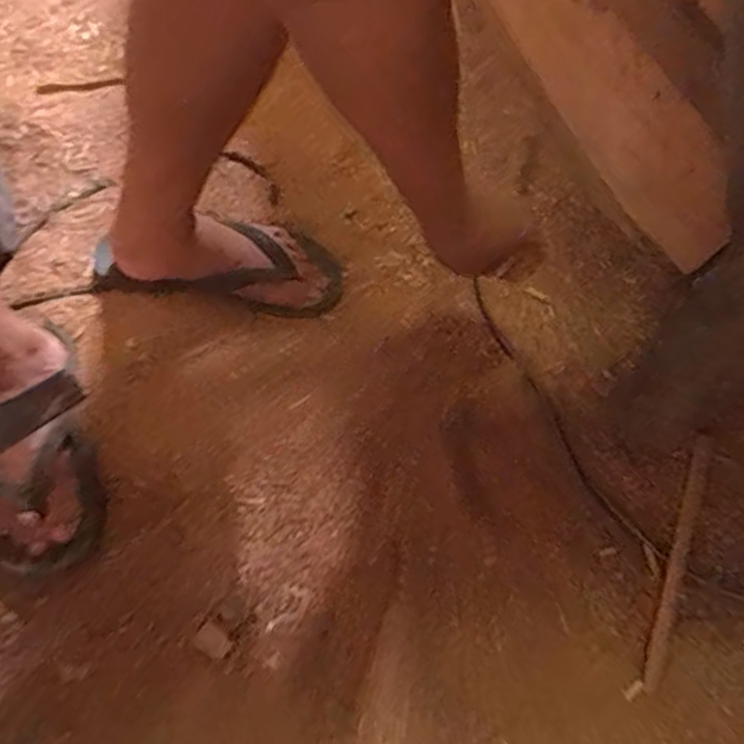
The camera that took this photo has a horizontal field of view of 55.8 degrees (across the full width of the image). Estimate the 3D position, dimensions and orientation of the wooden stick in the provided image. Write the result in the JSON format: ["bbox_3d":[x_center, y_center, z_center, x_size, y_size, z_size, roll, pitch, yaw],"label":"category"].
[{"bbox_3d":[0.261,0.158,0.598,0.014,0.005,0.217,14,74,22],"label":"wooden stick"}]

